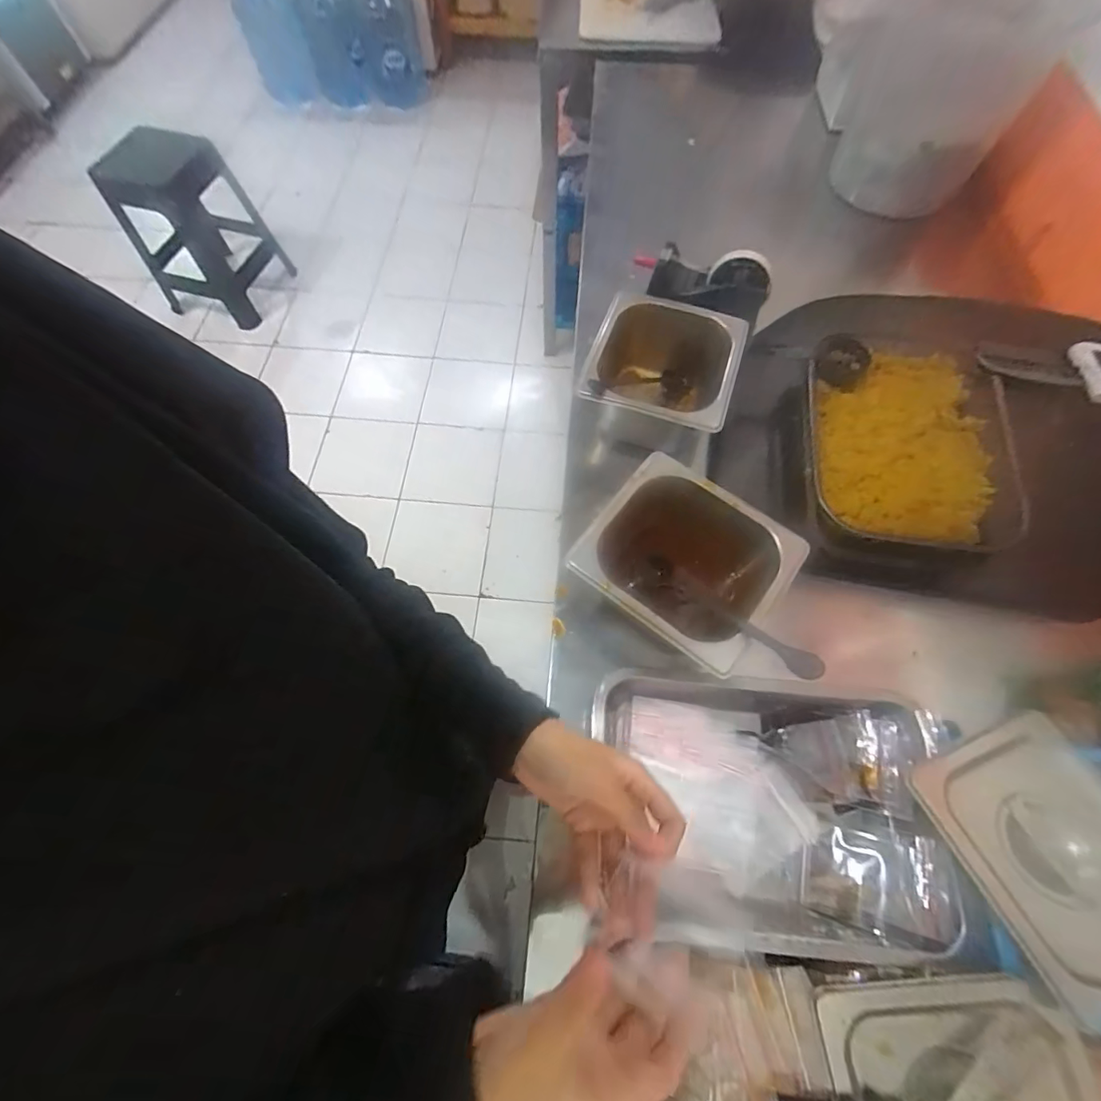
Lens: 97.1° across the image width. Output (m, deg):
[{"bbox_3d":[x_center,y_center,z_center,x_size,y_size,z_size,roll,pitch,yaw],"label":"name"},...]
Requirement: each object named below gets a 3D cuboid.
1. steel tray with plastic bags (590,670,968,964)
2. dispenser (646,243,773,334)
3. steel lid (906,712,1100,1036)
[{"bbox_3d":[0.187,0.225,0.436,0.291,0.052,0.206,5,66,2],"label":"steel tray with plastic bags"},{"bbox_3d":[0.213,-0.366,0.663,0.159,0.065,0.050,25,68,25],"label":"dispenser"},{"bbox_3d":[0.401,0.233,0.384,0.151,0.011,0.169,-21,58,-9],"label":"steel lid"}]

